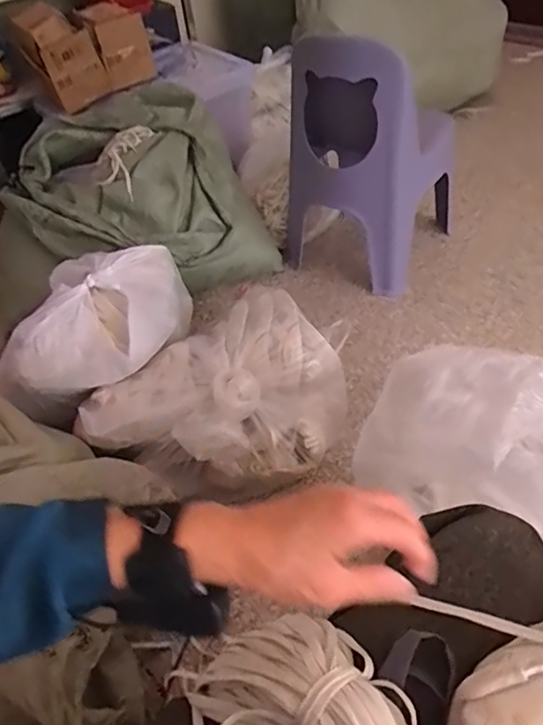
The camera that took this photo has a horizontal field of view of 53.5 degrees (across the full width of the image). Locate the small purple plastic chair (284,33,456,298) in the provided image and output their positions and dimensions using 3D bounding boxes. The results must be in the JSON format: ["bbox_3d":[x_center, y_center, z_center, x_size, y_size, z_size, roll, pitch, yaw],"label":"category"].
[{"bbox_3d":[0.246,-0.497,1.284,0.305,0.548,0.346,23,53,27],"label":"small purple plastic chair"}]

